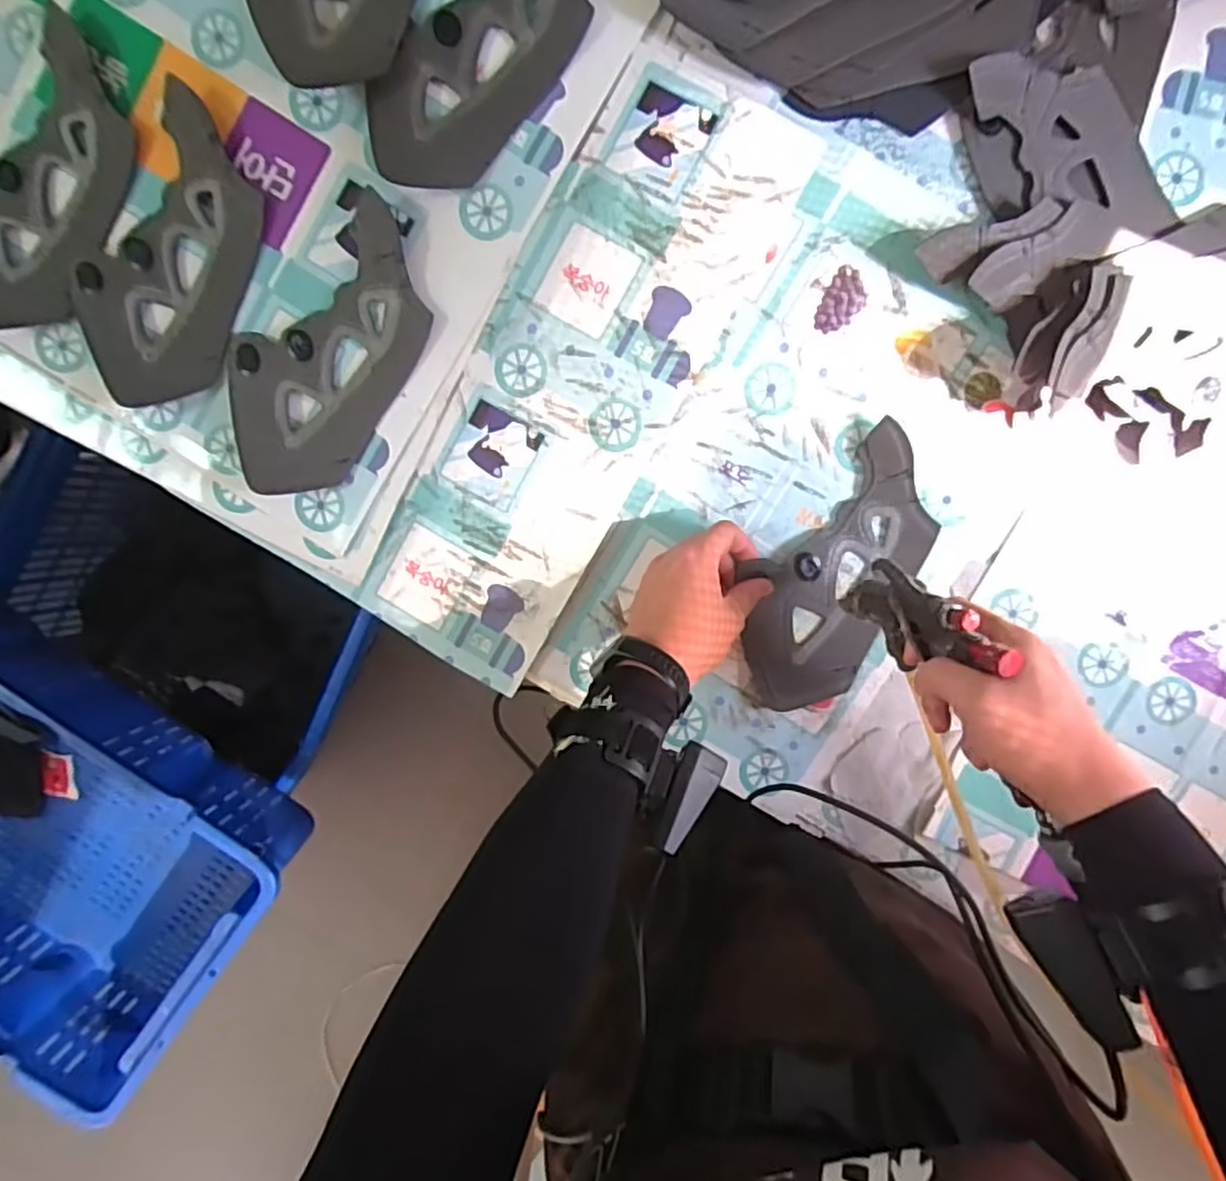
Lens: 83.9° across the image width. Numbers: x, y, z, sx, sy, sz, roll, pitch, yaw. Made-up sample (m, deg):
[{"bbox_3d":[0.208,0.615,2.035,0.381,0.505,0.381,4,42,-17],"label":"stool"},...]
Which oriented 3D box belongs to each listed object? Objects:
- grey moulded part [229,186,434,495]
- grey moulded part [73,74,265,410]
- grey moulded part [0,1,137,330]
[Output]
[{"bbox_3d":[-0.214,-0.177,0.523,0.122,0.015,0.217,42,95,-3],"label":"grey moulded part"},{"bbox_3d":[-0.343,-0.259,0.527,0.123,0.018,0.227,17,95,-1],"label":"grey moulded part"},{"bbox_3d":[-0.439,-0.310,0.527,0.122,0.017,0.220,37,95,-2],"label":"grey moulded part"}]

